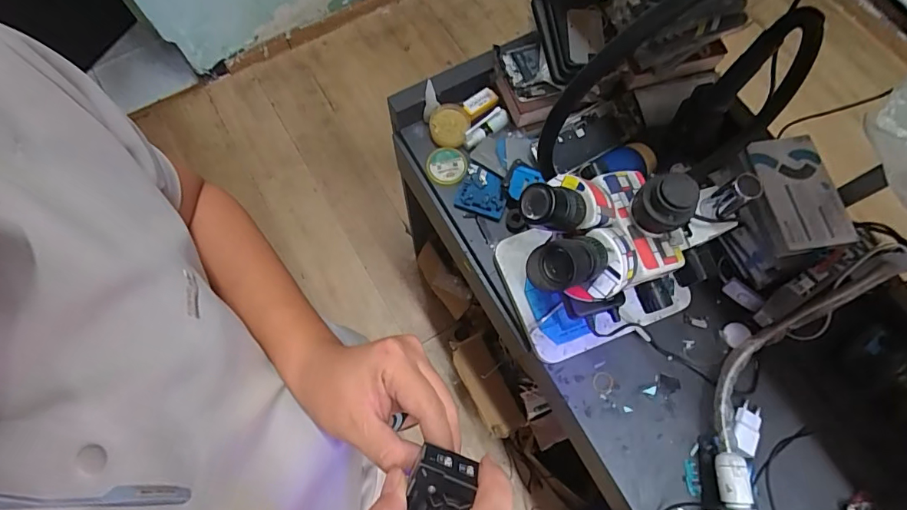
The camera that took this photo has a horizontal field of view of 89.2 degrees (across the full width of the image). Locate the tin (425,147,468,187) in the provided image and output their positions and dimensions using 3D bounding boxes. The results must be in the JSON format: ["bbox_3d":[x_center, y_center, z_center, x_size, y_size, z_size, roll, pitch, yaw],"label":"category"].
[{"bbox_3d":[-0.012,-0.149,0.777,0.069,0.014,0.064,0,71,-1],"label":"tin"}]

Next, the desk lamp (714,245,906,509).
[{"bbox_3d":[0.445,0.193,0.614,0.140,0.115,0.538,31,74,9],"label":"desk lamp"}]

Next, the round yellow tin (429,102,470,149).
[{"bbox_3d":[-0.007,-0.222,0.790,0.068,0.038,0.073,0,71,-1],"label":"round yellow tin"}]

